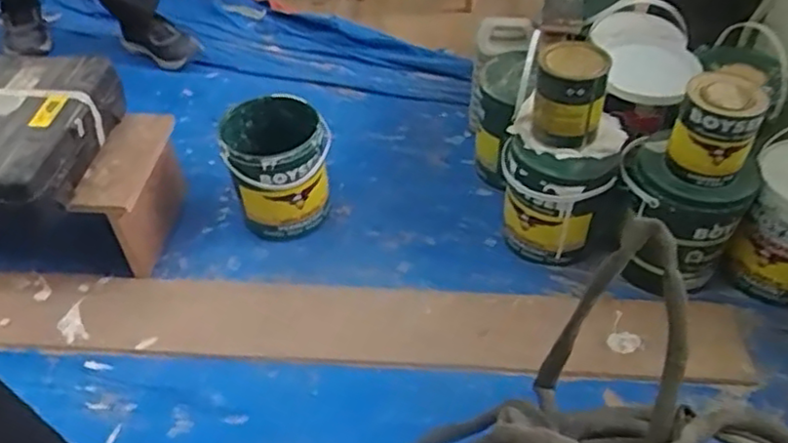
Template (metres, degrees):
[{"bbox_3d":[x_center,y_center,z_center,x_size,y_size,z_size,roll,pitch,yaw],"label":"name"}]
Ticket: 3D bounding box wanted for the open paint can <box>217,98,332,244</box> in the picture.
[{"bbox_3d":[-0.200,-0.088,1.168,0.163,0.210,0.169,0,46,0],"label":"open paint can"}]

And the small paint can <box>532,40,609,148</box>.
[{"bbox_3d":[0.273,-0.192,1.038,0.110,0.142,0.115,8,47,10],"label":"small paint can"}]

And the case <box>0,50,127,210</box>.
[{"bbox_3d":[-0.605,-0.136,1.033,0.261,0.101,0.333,3,46,5],"label":"case"}]

